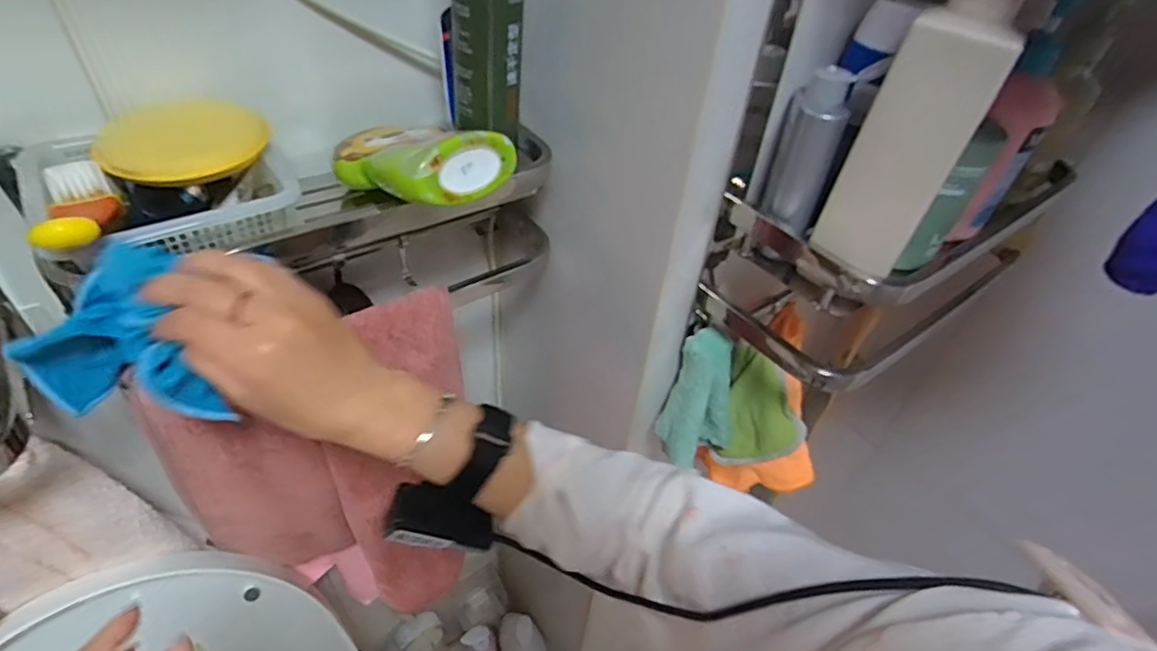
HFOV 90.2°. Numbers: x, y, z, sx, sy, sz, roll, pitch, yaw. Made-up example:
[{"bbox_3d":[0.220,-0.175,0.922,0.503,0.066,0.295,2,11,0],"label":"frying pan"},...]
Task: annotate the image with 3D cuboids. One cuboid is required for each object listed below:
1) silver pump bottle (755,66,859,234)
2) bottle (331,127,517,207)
[{"bbox_3d":[0.167,-0.130,0.429,0.034,0.110,0.042,7,42,0],"label":"silver pump bottle"},{"bbox_3d":[-0.125,-0.126,0.434,0.138,0.044,0.083,18,42,34],"label":"bottle"}]

